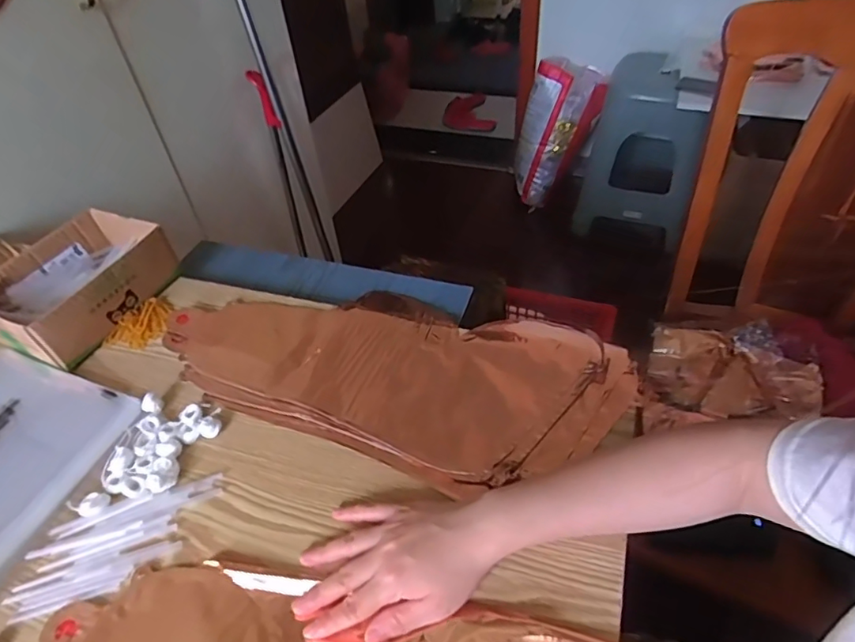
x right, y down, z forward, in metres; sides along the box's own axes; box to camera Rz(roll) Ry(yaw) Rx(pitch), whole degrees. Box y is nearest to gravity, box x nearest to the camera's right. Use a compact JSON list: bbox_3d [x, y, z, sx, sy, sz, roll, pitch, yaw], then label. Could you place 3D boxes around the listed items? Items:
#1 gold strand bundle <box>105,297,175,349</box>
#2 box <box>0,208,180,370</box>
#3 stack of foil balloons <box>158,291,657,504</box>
[{"bbox_3d":[-0.318,0.003,0.606,0.048,0.013,0.072,19,50,21],"label":"gold strand bundle"},{"bbox_3d":[-0.401,-0.043,0.613,0.144,0.063,0.182,17,50,20],"label":"box"},{"bbox_3d":[-0.043,0.044,0.544,0.465,0.007,0.213,11,48,15],"label":"stack of foil balloons"}]

